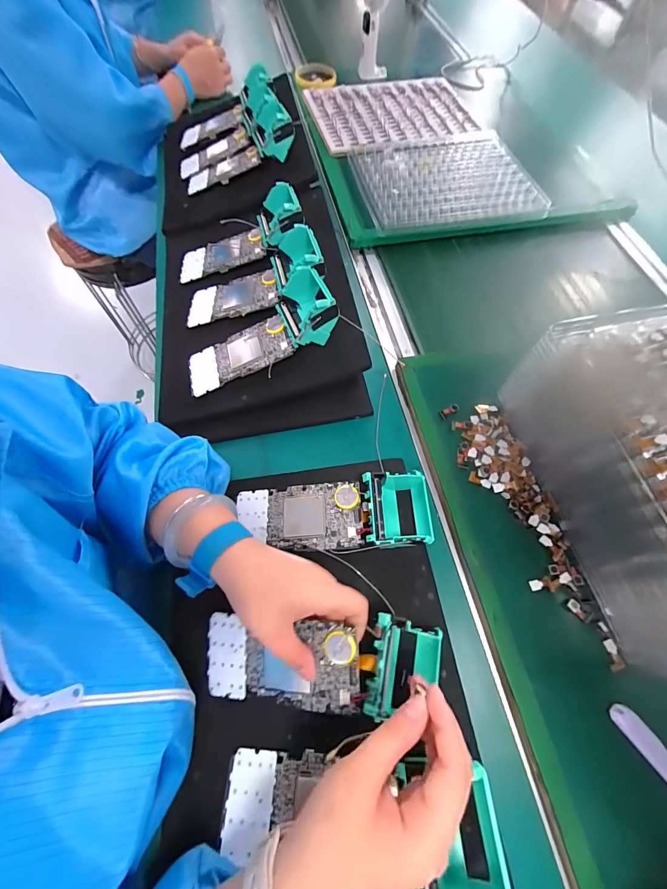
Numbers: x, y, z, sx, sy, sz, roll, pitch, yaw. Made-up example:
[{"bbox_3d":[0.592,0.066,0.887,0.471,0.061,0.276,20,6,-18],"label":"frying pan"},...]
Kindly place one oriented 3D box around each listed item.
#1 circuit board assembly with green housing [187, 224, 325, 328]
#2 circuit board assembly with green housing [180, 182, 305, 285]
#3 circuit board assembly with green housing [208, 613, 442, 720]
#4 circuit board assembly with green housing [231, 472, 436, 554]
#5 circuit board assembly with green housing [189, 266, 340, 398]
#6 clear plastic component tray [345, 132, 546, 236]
[{"bbox_3d":[-0.100,-0.196,0.416,0.187,0.030,0.080,-18,63,20],"label":"circuit board assembly with green housing"},{"bbox_3d":[-0.128,-0.280,0.466,0.191,0.030,0.078,-16,63,22],"label":"circuit board assembly with green housing"},{"bbox_3d":[-0.012,0.173,0.274,0.189,0.034,0.064,-6,64,8],"label":"circuit board assembly with green housing"},{"bbox_3d":[-0.001,0.067,0.333,0.193,0.035,0.075,-3,65,-2],"label":"circuit board assembly with green housing"},{"bbox_3d":[-0.086,-0.122,0.383,0.190,0.042,0.080,-25,65,16],"label":"circuit board assembly with green housing"},{"bbox_3d":[0.181,-0.457,0.578,0.279,0.026,0.244,-13,65,-5],"label":"clear plastic component tray"}]

